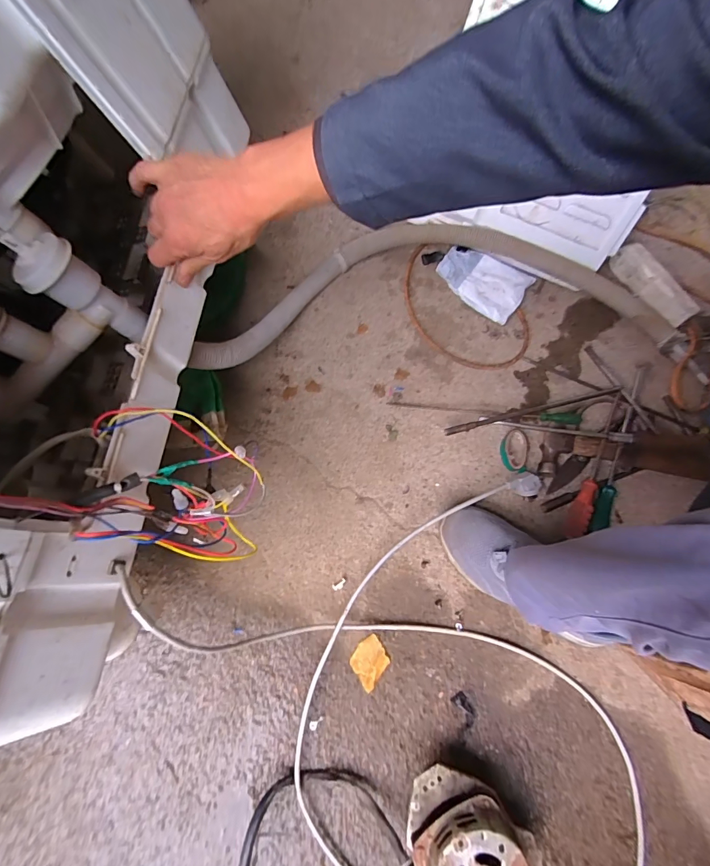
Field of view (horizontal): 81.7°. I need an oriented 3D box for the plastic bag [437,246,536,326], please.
[{"bbox_3d":[0.227,-0.272,0.733,0.153,0.028,0.102,36,75,9],"label":"plastic bag"}]

